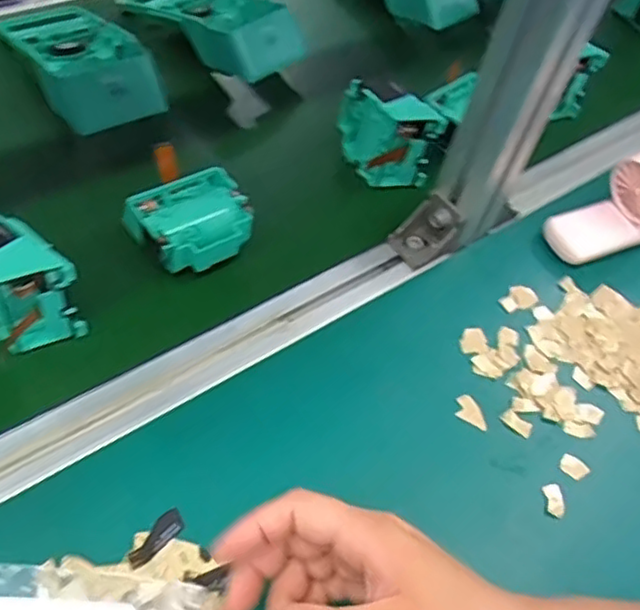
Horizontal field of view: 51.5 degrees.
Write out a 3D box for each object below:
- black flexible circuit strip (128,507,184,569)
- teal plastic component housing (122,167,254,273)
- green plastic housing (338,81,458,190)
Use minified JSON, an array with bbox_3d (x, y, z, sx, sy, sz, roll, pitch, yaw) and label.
[{"bbox_3d":[-0.089,0.126,0.360,0.014,0.004,0.035,37,55,20],"label":"black flexible circuit strip"},{"bbox_3d":[-0.091,-0.060,0.472,0.083,0.030,0.065,-31,59,-21],"label":"teal plastic component housing"},{"bbox_3d":[0.057,-0.139,0.544,0.084,0.069,0.056,5,54,3],"label":"green plastic housing"}]

